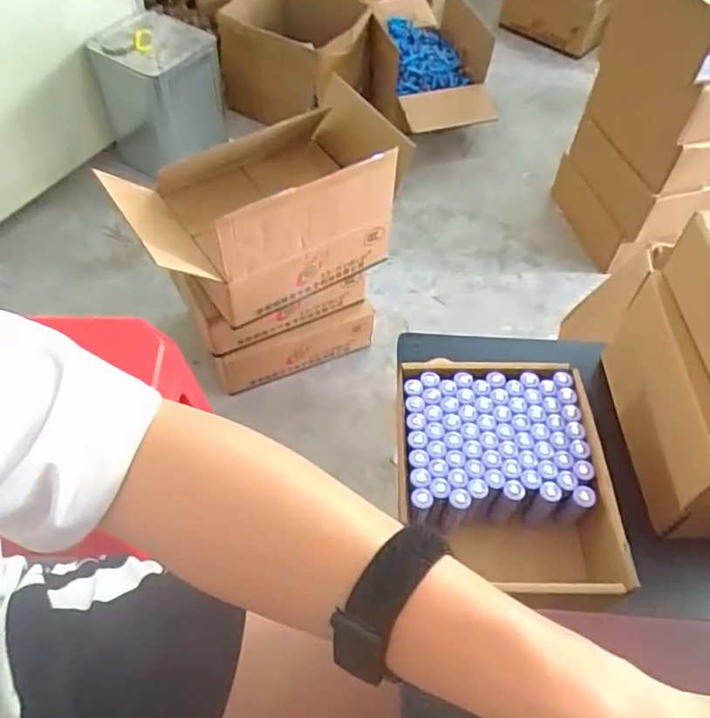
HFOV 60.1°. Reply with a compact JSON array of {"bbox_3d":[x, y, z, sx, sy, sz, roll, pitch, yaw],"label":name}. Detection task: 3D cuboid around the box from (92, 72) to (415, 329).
[{"bbox_3d":[-0.168,-0.284,1.107,0.462,0.231,0.295,-30,61,-20],"label":"box"}]

